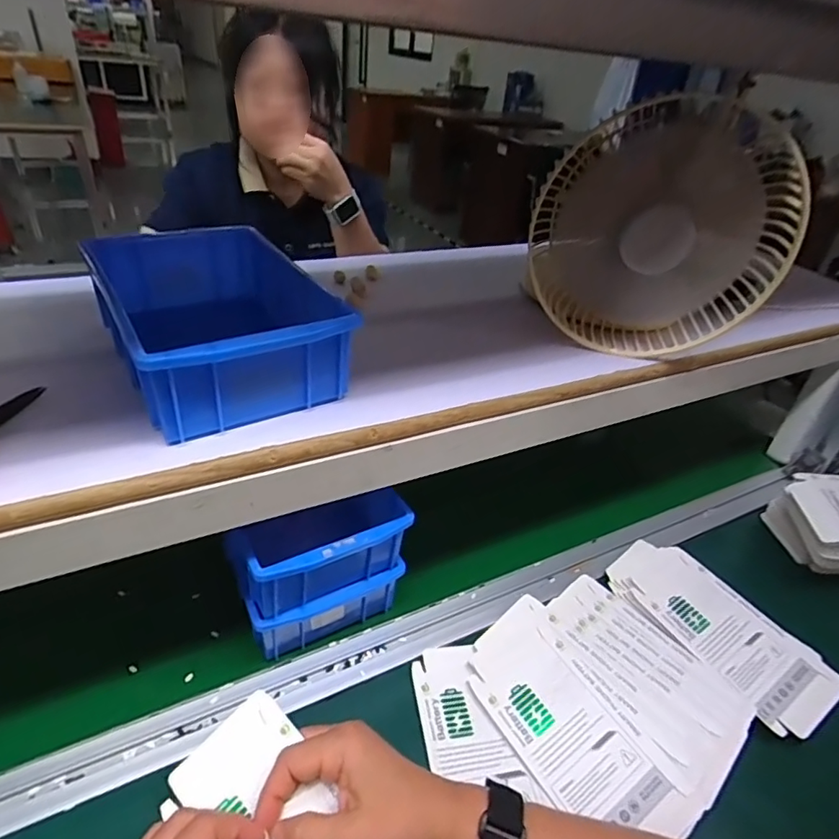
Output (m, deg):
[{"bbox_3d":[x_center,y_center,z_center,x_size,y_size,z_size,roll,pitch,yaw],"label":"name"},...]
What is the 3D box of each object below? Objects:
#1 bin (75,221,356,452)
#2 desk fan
[{"bbox_3d":[-0.144,-0.069,0.384,0.126,0.066,0.191,-17,42,-31],"label":"bin"},{"bbox_3d":[0.201,-0.156,0.467,0.197,0.185,0.103,14,35,10],"label":"desk fan"}]

